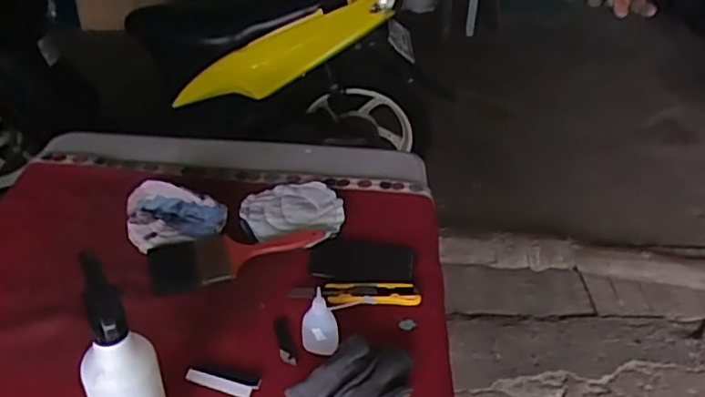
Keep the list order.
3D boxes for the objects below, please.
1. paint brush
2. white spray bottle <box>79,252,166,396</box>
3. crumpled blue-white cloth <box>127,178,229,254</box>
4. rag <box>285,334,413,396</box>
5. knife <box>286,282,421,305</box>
[{"bbox_3d":[-0.173,0.079,0.892,0.253,0.022,0.098,-10,37,-15],"label":"paint brush"},{"bbox_3d":[-0.228,0.166,0.581,0.073,0.226,0.074,-17,40,-24],"label":"white spray bottle"},{"bbox_3d":[-0.274,0.023,0.909,0.151,0.064,0.080,-3,36,-4],"label":"crumpled blue-white cloth"},{"bbox_3d":[0.015,0.218,0.686,0.110,0.044,0.145,29,44,33],"label":"rag"},{"bbox_3d":[0.003,0.130,0.825,0.177,0.013,0.035,2,36,1],"label":"knife"}]

